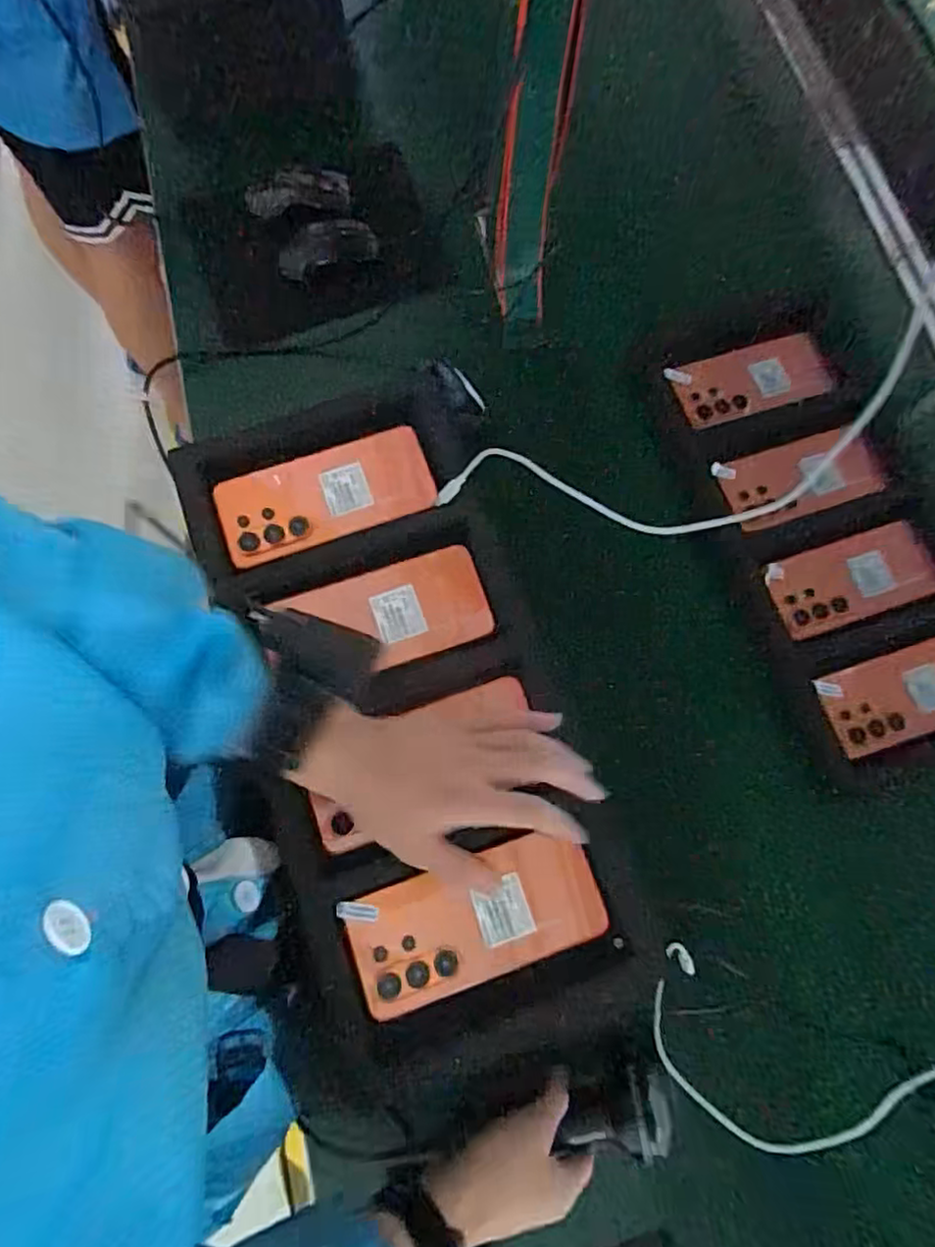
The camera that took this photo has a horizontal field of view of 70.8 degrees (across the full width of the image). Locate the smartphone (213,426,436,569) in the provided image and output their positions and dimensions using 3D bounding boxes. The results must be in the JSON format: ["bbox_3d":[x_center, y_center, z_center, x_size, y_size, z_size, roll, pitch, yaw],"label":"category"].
[{"bbox_3d":[-0.113,-0.102,0.525,0.167,0.011,0.076,-20,77,-7],"label":"smartphone"}]

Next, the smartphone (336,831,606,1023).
[{"bbox_3d":[0.007,0.201,0.447,0.169,0.006,0.079,-14,76,-8],"label":"smartphone"}]

